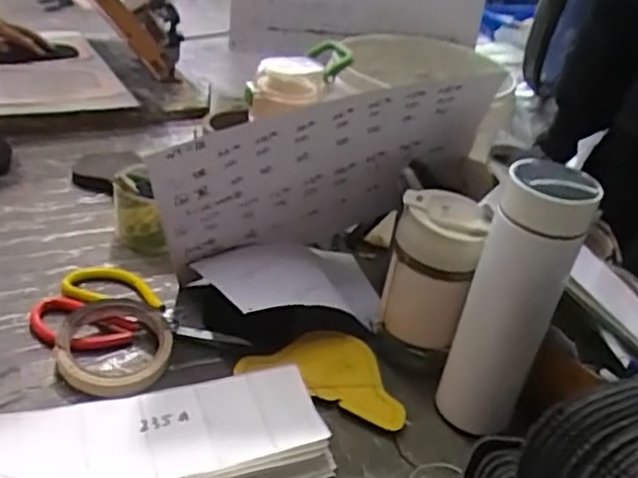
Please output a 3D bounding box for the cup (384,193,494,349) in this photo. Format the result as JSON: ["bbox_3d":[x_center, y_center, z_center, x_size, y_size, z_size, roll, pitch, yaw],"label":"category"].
[{"bbox_3d":[0.103,0.029,0.601,0.072,0.133,0.065,17,33,16],"label":"cup"}]

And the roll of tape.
[{"bbox_3d":[-0.171,0.087,0.564,0.089,0.031,0.099,2,32,-9],"label":"roll of tape"}]

